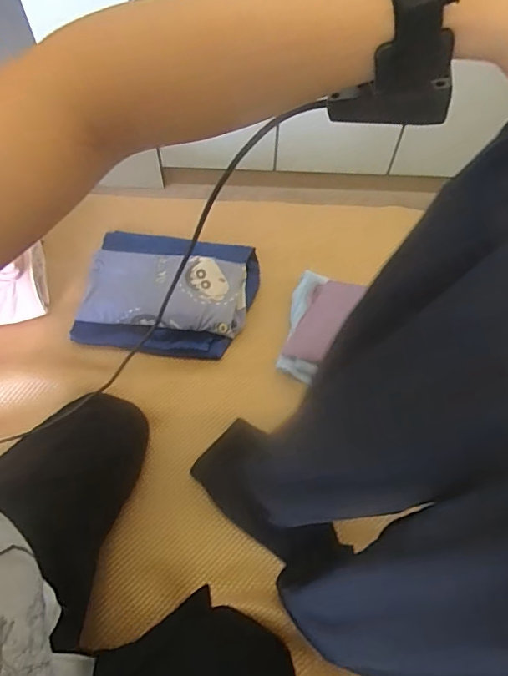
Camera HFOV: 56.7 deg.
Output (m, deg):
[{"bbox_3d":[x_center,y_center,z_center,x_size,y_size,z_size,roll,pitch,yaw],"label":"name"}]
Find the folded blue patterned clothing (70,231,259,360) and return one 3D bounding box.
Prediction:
[{"bbox_3d":[-0.159,-0.088,0.903,0.315,0.050,0.251,7,61,3],"label":"folded blue patterned clothing"}]

